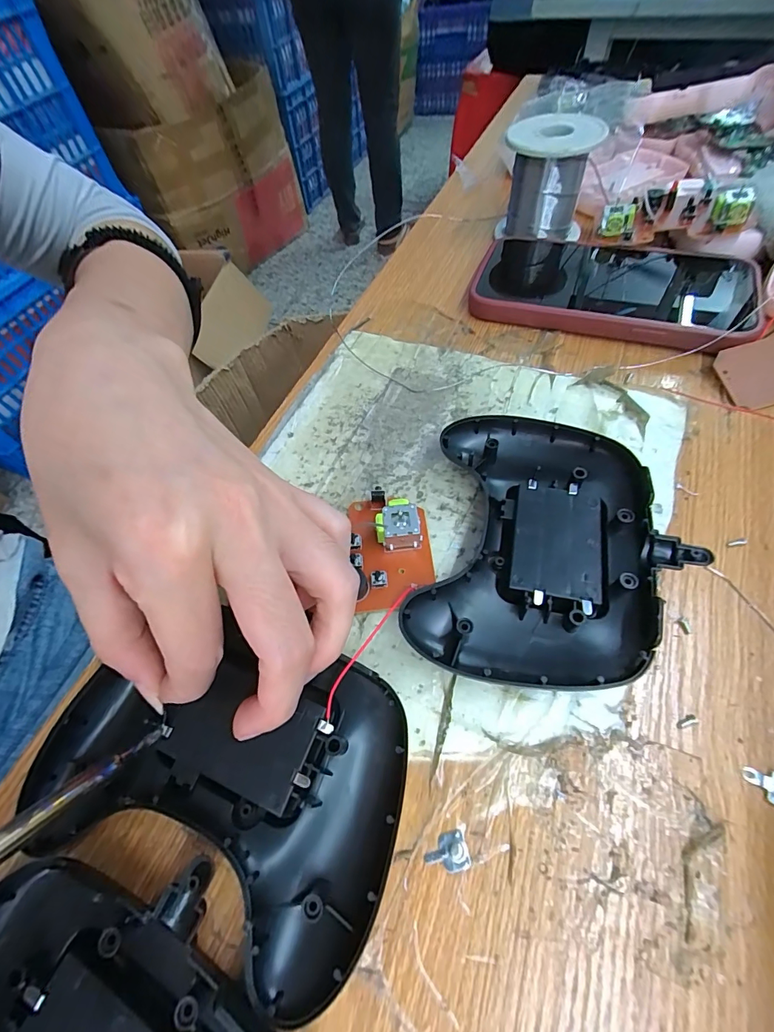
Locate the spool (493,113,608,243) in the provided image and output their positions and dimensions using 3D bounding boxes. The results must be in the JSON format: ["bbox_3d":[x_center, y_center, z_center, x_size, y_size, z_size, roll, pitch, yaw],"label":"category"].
[{"bbox_3d":[0.113,-0.238,0.299,0.061,0.069,0.061,13,61,12],"label":"spool"}]

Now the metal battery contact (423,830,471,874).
[{"bbox_3d":[0.019,0.110,0.134,0.014,0.004,0.010,-12,59,-2],"label":"metal battery contact"}]

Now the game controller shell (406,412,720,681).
[{"bbox_3d":[0.067,0.011,0.178,0.098,0.020,0.121,10,60,10],"label":"game controller shell"}]

